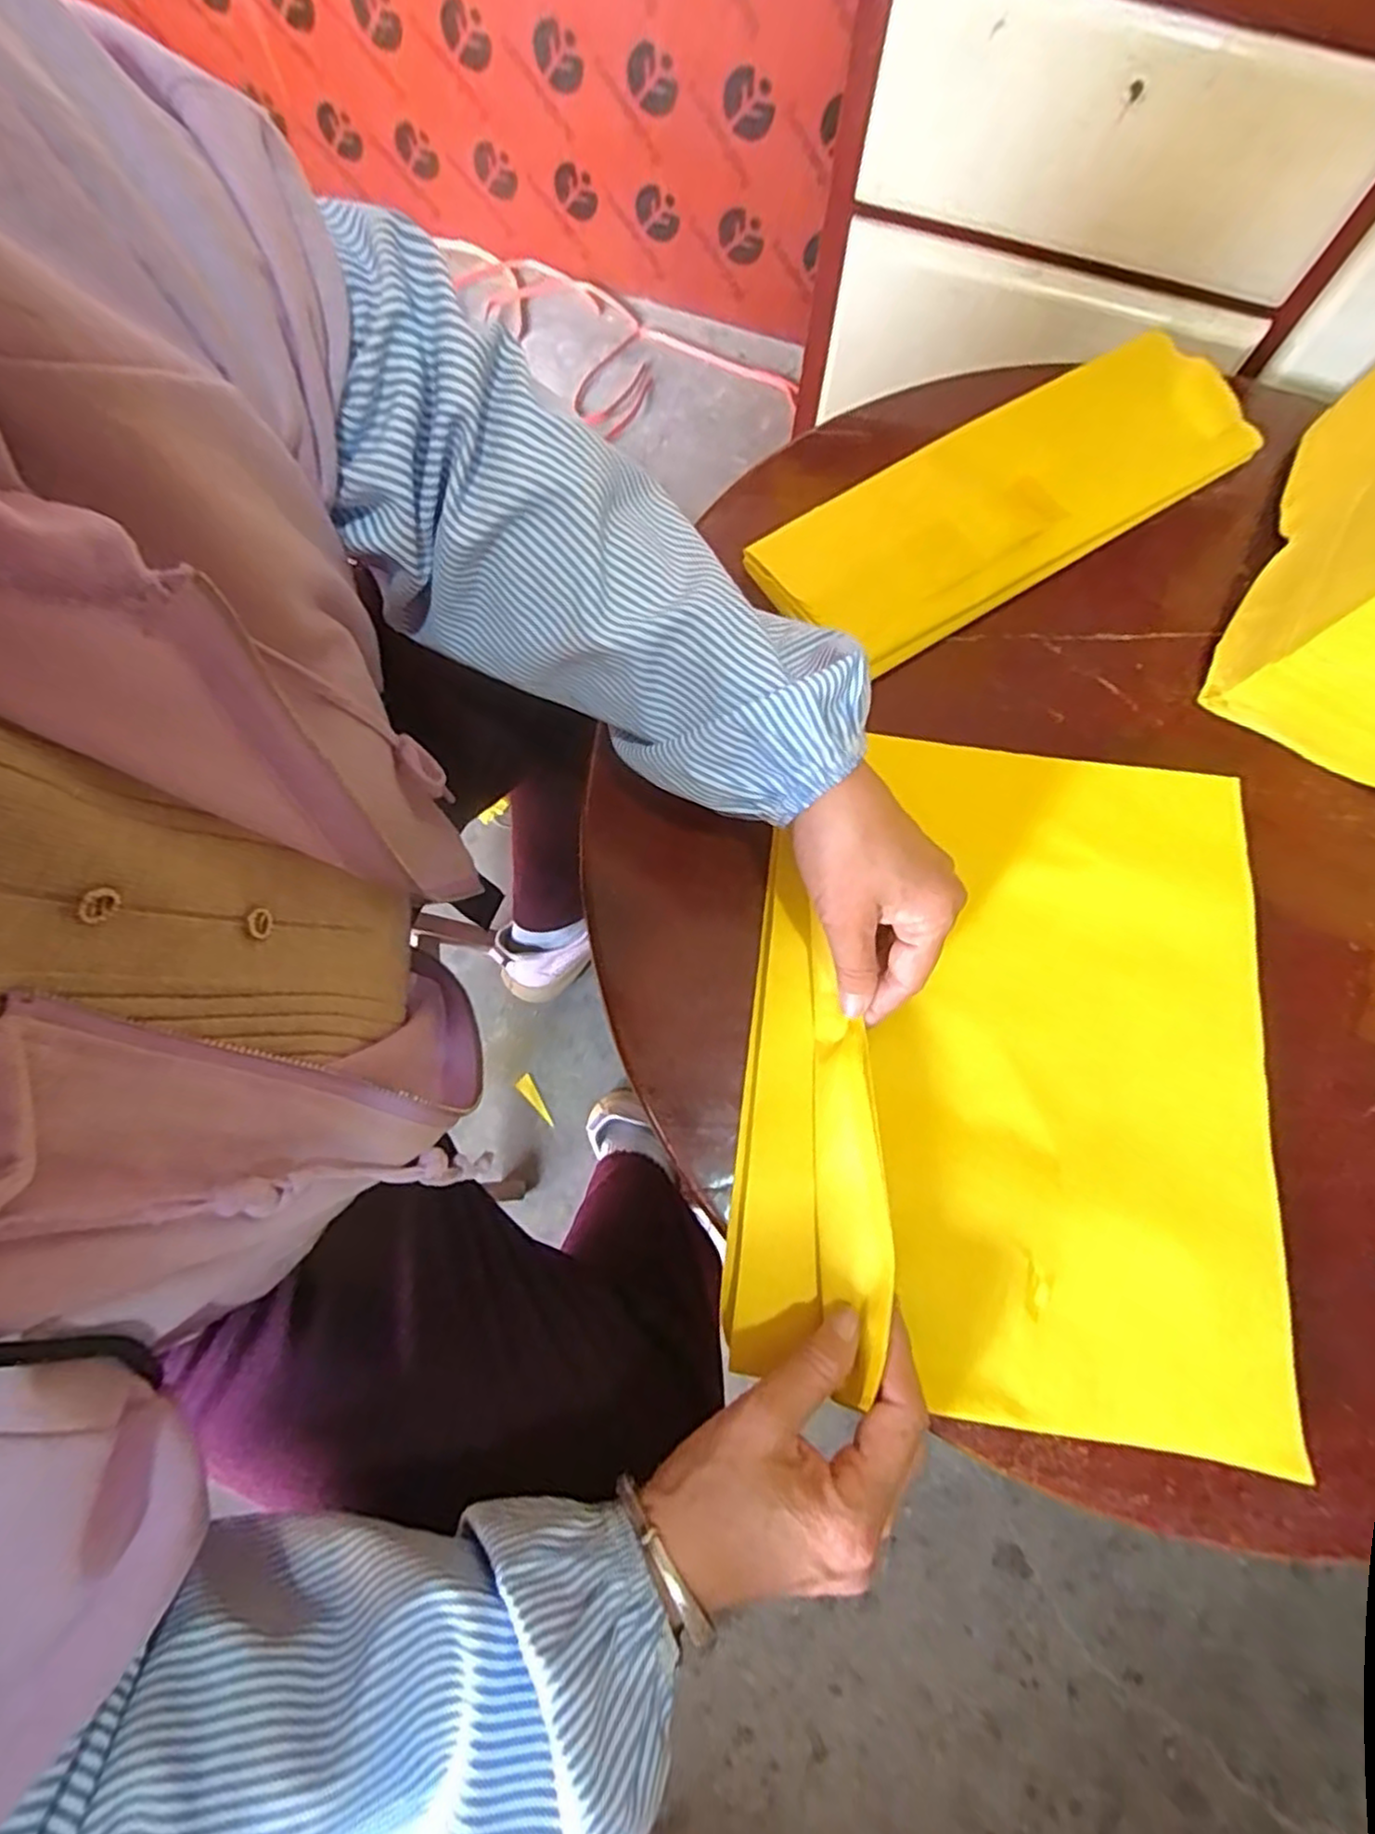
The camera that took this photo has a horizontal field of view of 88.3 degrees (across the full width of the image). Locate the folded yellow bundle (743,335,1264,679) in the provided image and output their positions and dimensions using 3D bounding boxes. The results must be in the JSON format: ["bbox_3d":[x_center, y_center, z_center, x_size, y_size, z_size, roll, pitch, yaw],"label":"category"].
[{"bbox_3d":[0.219,-0.283,0.482,0.357,0.027,0.117,-32,78,-8],"label":"folded yellow bundle"}]

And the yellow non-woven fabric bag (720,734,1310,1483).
[{"bbox_3d":[0.172,0.069,0.373,0.267,0.039,0.348,7,76,2],"label":"yellow non-woven fabric bag"}]

